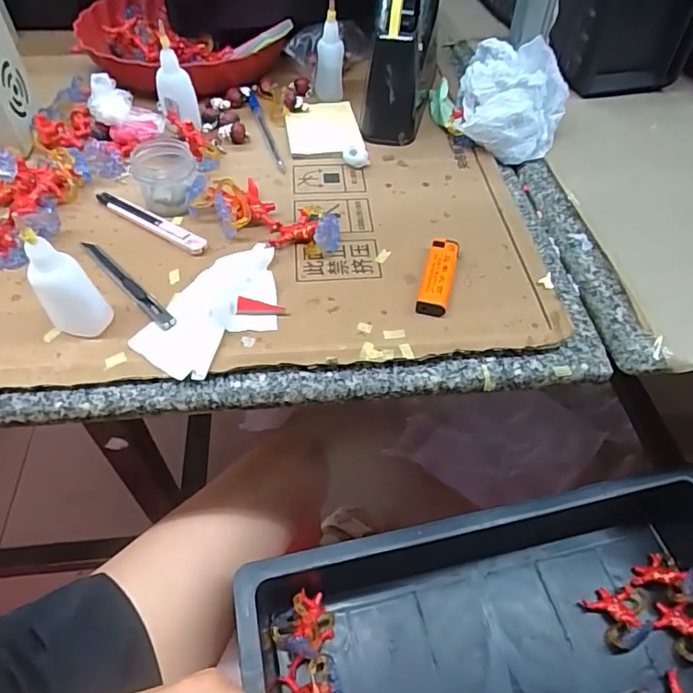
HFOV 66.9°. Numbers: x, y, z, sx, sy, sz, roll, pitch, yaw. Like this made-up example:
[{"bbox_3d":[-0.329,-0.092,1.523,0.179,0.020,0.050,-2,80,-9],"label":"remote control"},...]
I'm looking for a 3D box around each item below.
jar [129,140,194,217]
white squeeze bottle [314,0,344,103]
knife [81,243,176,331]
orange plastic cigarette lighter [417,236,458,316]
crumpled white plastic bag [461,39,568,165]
[{"bbox_3d":[-0.162,-0.151,0.472,0.055,0.042,0.060,-13,54,-13],"label":"jar"},{"bbox_3d":[-0.019,-0.322,0.572,0.030,0.101,0.025,-6,52,-7],"label":"white squeeze bottle"},{"bbox_3d":[-0.173,-0.052,0.412,0.012,0.013,0.133,-36,61,-26],"label":"knife"},{"bbox_3d":[0.072,-0.056,0.417,0.023,0.014,0.077,13,53,8],"label":"orange plastic cigarette lighter"},{"bbox_3d":[0.167,-0.249,0.532,0.104,0.085,0.086,15,53,9],"label":"crumpled white plastic bag"}]

